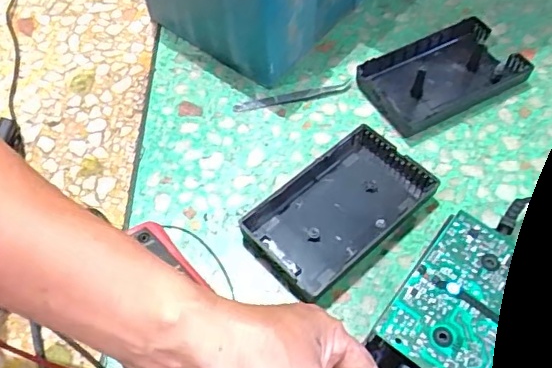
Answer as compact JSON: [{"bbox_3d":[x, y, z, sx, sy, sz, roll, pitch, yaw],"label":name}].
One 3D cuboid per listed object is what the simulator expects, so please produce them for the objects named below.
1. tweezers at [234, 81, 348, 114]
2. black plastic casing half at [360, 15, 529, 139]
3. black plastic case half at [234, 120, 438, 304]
[{"bbox_3d":[0.016,-0.085,0.550,0.115,0.004,0.014,-12,56,-6],"label":"tweezers"},{"bbox_3d":[0.166,-0.110,0.562,0.158,0.017,0.093,-26,58,-14],"label":"black plastic casing half"},{"bbox_3d":[0.053,0.020,0.474,0.155,0.021,0.089,-38,62,-21],"label":"black plastic case half"}]

